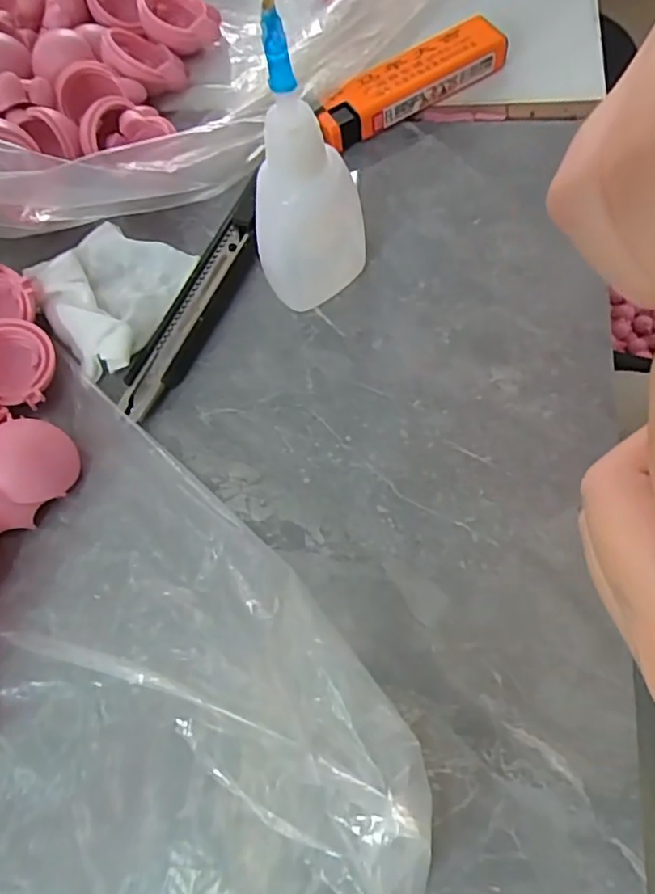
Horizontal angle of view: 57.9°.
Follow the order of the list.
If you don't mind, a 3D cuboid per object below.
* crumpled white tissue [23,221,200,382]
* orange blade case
[{"bbox_3d":[-0.081,-0.055,0.209,0.047,0.010,0.056,16,69,13],"label":"crumpled white tissue"},{"bbox_3d":[0.031,-0.143,0.233,0.080,0.015,0.021,-30,67,-7],"label":"orange blade case"}]

